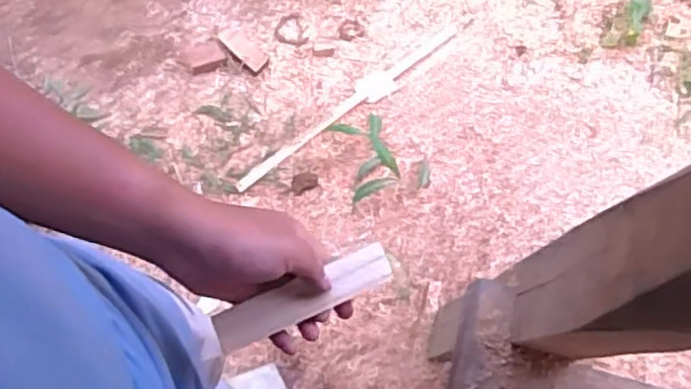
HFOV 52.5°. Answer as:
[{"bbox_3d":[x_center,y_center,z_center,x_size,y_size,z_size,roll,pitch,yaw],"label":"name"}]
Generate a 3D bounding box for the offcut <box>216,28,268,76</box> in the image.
[{"bbox_3d":[-0.275,-0.384,1.886,0.078,0.015,0.169,-39,75,-27],"label":"offcut"}]

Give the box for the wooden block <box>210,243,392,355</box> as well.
[{"bbox_3d":[-0.033,0.083,0.564,0.148,0.009,0.033,-22,81,-16],"label":"wooden block"}]

